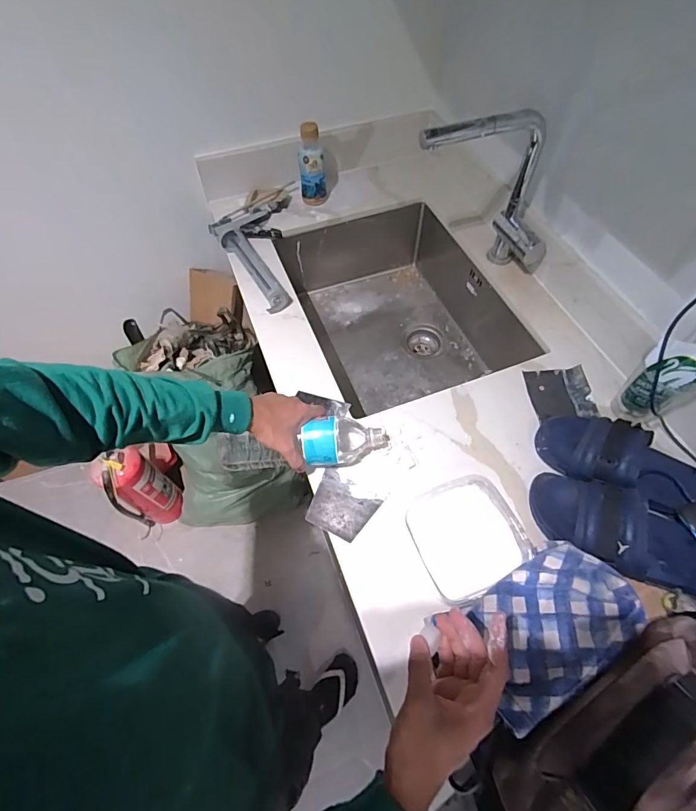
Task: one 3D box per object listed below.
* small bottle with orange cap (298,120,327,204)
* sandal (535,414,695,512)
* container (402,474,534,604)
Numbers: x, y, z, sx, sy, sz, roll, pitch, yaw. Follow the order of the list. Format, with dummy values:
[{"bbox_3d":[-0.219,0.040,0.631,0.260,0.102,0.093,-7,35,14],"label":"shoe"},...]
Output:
[{"bbox_3d":[-0.085,-0.557,0.996,0.060,0.166,0.050,-1,59,0],"label":"small bottle with orange cap"},{"bbox_3d":[0.437,0.085,0.658,0.276,0.072,0.126,17,60,10],"label":"sandal"},{"bbox_3d":[0.171,0.187,0.619,0.155,0.045,0.150,-26,62,-14],"label":"container"}]

